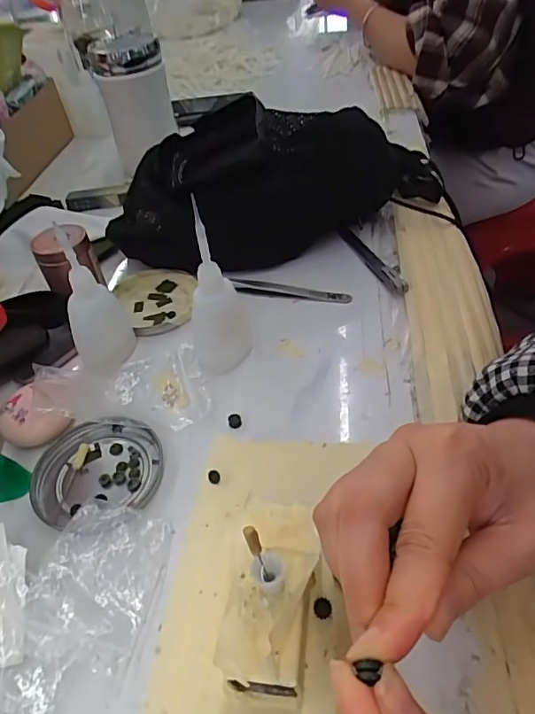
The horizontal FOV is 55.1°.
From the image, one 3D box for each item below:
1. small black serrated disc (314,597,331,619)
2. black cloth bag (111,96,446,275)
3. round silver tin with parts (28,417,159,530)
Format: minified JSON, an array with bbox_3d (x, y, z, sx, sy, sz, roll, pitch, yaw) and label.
[{"bbox_3d":[0.027,0.123,0.251,0.008,0.005,0.008,-4,45,4],"label":"small black serrated disc"},{"bbox_3d":[0.009,-0.166,0.456,0.285,0.127,0.110,-27,48,-19],"label":"black cloth bag"},{"bbox_3d":[-0.107,0.069,0.320,0.078,0.014,0.067,-13,45,-6],"label":"round silver tin with parts"}]

